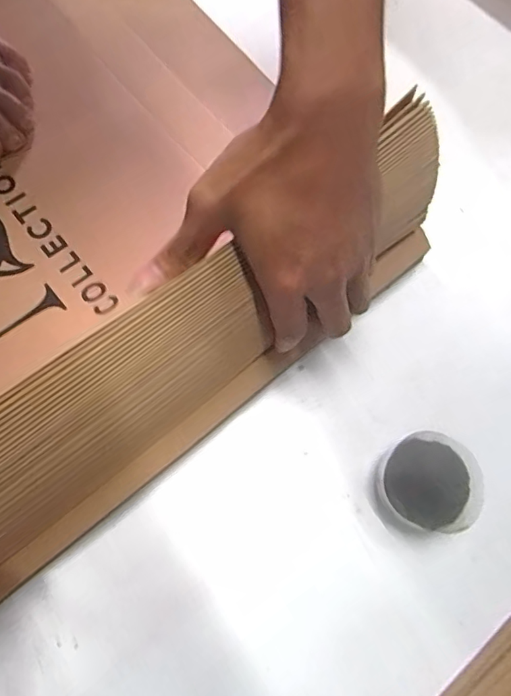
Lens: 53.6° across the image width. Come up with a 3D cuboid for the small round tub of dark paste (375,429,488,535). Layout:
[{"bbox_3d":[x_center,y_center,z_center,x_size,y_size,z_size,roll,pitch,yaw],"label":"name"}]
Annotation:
[{"bbox_3d":[0.115,0.090,0.337,0.060,0.032,0.061,1,72,-2],"label":"small round tub of dark paste"}]

